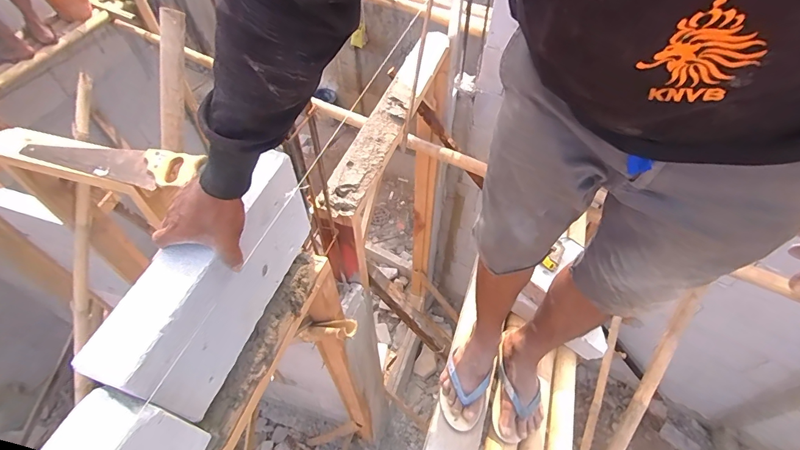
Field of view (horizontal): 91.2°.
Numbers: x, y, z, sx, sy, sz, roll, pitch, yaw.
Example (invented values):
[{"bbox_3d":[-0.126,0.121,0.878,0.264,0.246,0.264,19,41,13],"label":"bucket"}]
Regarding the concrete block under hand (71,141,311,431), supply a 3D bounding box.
[{"bbox_3d":[-0.256,0.081,0.581,0.076,0.187,0.353,15,54,12],"label":"concrete block under hand"}]

